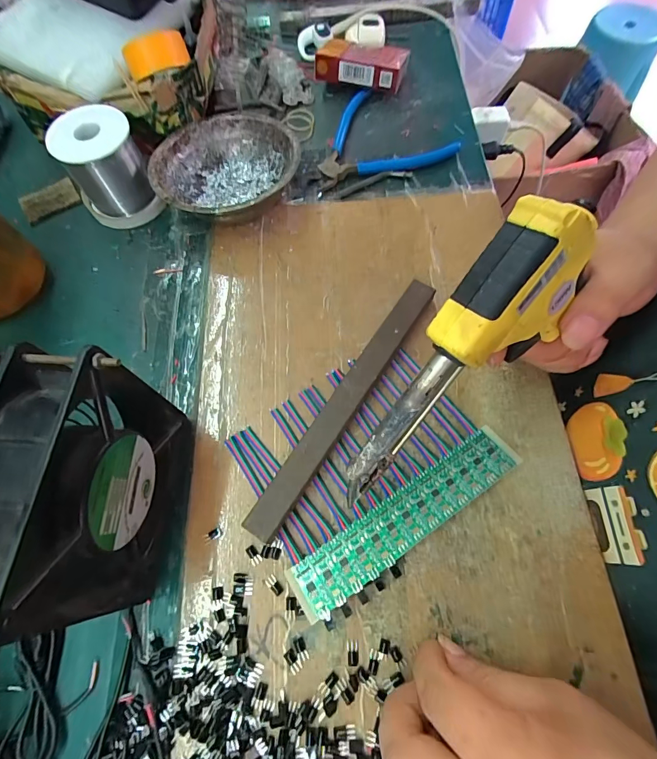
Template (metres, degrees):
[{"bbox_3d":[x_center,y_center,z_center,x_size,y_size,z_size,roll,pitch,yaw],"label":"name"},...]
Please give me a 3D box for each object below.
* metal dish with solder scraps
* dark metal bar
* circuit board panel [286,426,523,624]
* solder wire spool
[{"bbox_3d":[-0.089,-0.182,0.347,0.122,0.043,0.120,-1,67,3],"label":"metal dish with solder scraps"},{"bbox_3d":[0.015,0.013,0.273,0.020,0.018,0.213,31,72,15],"label":"dark metal bar"},{"bbox_3d":[0.050,0.086,0.245,0.162,0.004,0.032,-32,58,-11],"label":"circuit board panel"},{"bbox_3d":[-0.193,-0.183,0.339,0.065,0.070,0.062,-1,67,3],"label":"solder wire spool"}]

